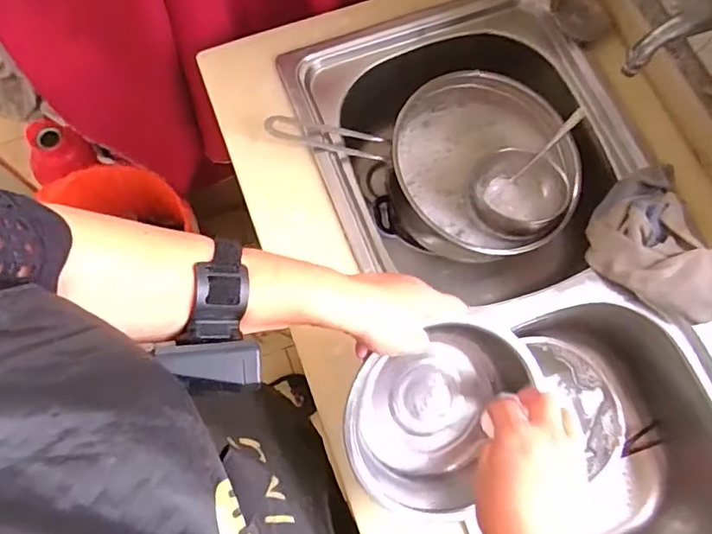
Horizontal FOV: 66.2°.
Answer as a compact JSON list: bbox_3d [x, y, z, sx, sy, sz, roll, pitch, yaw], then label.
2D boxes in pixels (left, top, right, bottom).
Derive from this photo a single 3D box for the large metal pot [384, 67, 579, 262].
[{"bbox_3d":[0.163,-0.129,0.742,0.227,0.113,0.246,1,72,-2],"label":"large metal pot"}]

